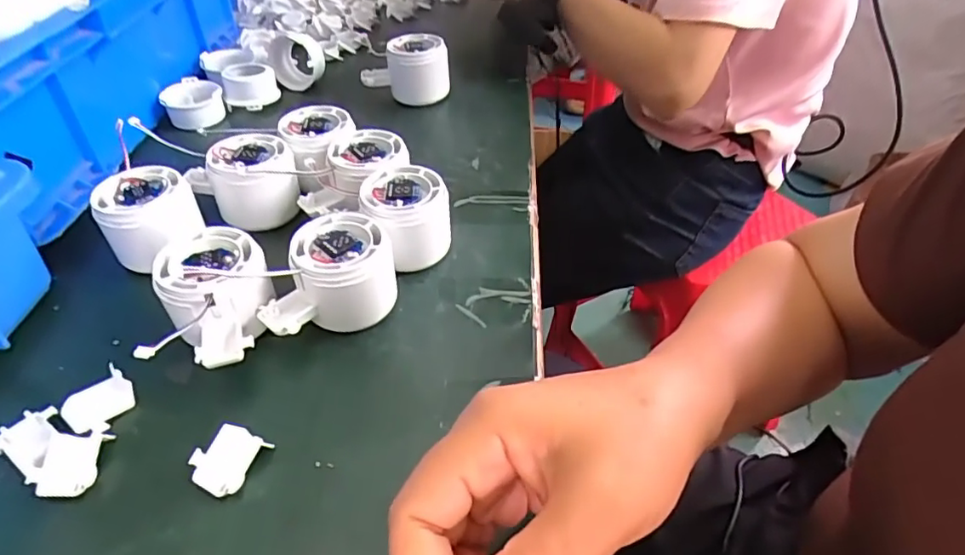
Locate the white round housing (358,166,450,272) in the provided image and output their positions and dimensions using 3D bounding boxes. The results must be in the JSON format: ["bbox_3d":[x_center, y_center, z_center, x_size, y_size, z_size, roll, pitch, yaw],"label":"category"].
[{"bbox_3d":[-0.050,-0.037,0.383,0.055,0.054,0.057,1,43,-1],"label":"white round housing"}]

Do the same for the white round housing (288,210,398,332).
[{"bbox_3d":[-0.083,-0.002,0.347,0.055,0.054,0.053,1,43,-1],"label":"white round housing"}]

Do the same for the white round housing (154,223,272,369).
[{"bbox_3d":[-0.148,0.014,0.326,0.057,0.052,0.077,-20,47,-22],"label":"white round housing"}]

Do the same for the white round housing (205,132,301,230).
[{"bbox_3d":[-0.161,-0.066,0.408,0.057,0.049,0.059,1,43,-1],"label":"white round housing"}]

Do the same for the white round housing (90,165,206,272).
[{"bbox_3d":[-0.220,-0.037,0.380,0.055,0.049,0.057,1,43,-1],"label":"white round housing"}]

